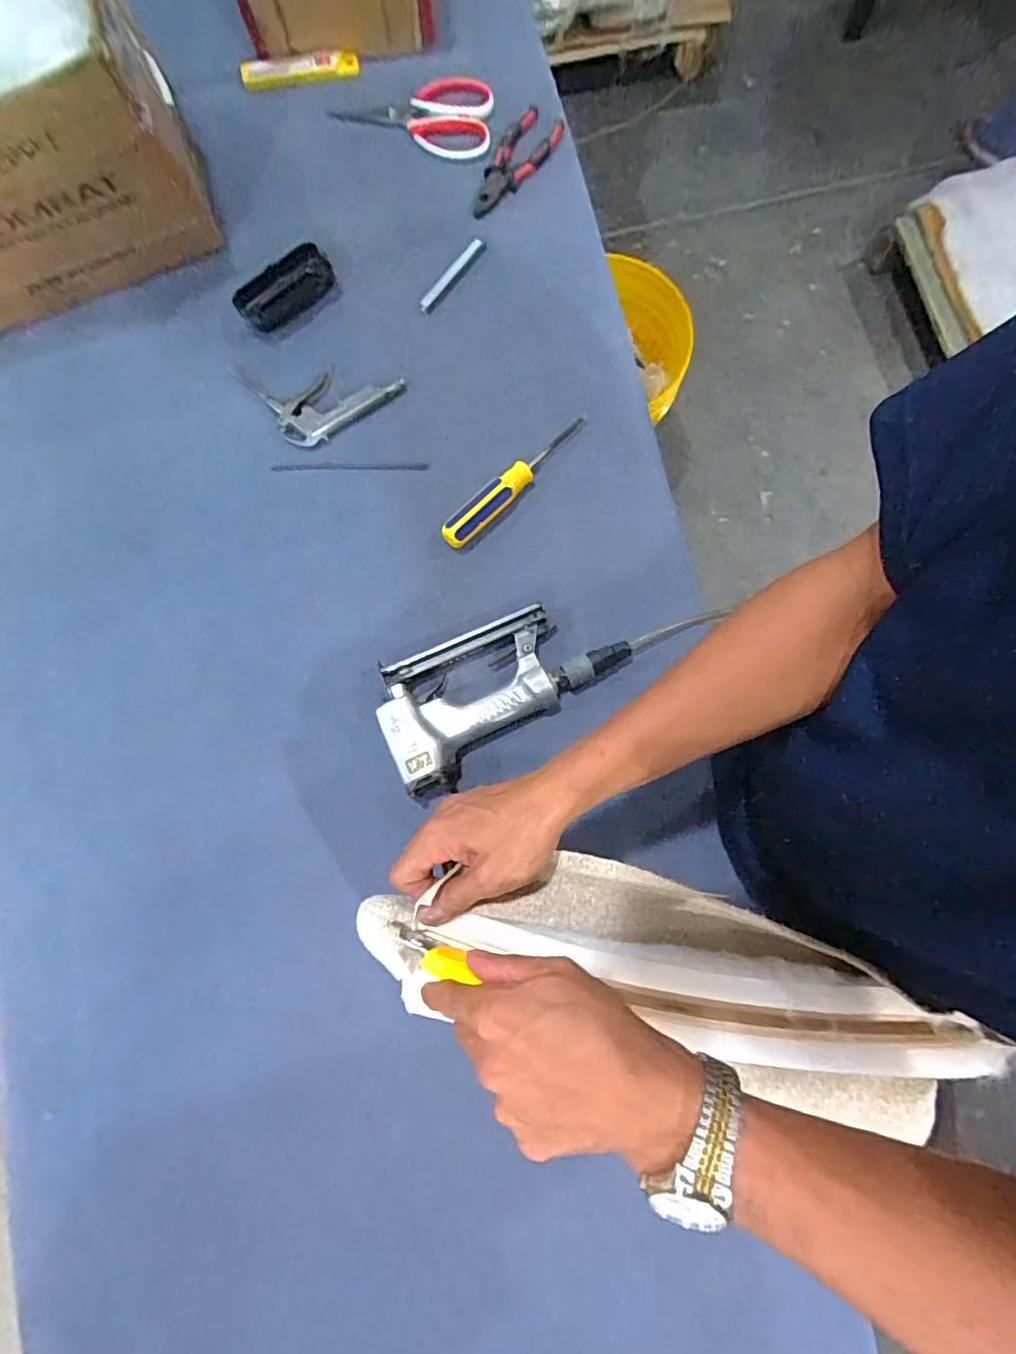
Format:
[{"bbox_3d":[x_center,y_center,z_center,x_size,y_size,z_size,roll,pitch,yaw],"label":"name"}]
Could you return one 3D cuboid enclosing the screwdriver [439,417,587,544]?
[{"bbox_3d":[0.006,-0.204,0.615,0.189,0.034,0.028,-43,83,-5],"label":"screwdriver"}]

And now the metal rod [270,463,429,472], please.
[{"bbox_3d":[-0.171,-0.228,0.626,0.167,0.004,0.008,-1,82,1],"label":"metal rod"}]

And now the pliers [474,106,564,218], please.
[{"bbox_3d":[0.006,-0.594,0.673,0.062,0.016,0.144,40,95,6],"label":"pliers"}]

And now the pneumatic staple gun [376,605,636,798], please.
[{"bbox_3d":[-0.003,0.007,0.575,0.251,0.045,0.134,-25,82,-2],"label":"pneumatic staple gun"}]

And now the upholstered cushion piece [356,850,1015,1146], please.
[{"bbox_3d":[0.097,0.190,0.382,0.392,0.070,0.109,13,80,6],"label":"upholstered cushion piece"}]

